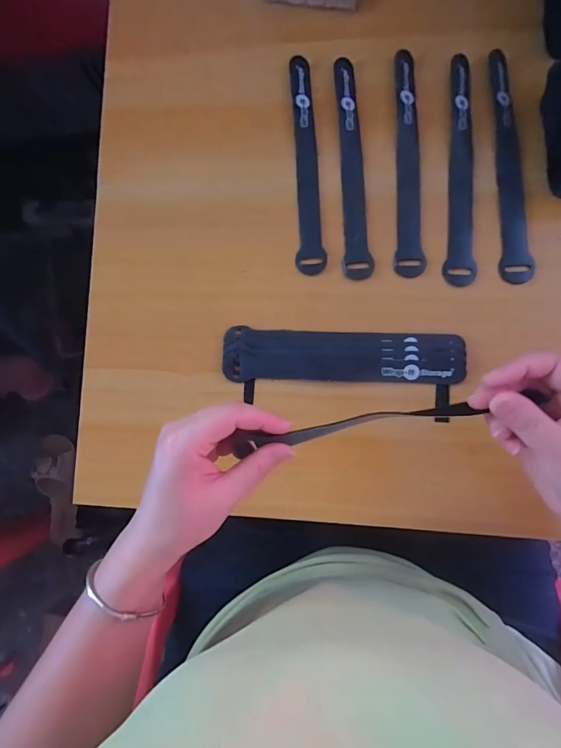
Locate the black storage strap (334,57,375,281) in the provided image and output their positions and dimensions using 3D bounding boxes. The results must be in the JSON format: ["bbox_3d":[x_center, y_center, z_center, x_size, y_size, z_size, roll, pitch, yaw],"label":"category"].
[{"bbox_3d":[0.062,-0.186,0.359,0.025,0.006,0.207,-5,85,7],"label":"black storage strap"}]

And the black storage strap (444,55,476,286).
[{"bbox_3d":[0.155,-0.175,0.340,0.023,0.004,0.202,4,86,7],"label":"black storage strap"}]

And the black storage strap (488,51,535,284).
[{"bbox_3d":[0.197,-0.182,0.347,0.023,0.004,0.212,-1,86,7],"label":"black storage strap"}]

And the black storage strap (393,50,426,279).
[{"bbox_3d":[0.109,-0.185,0.347,0.024,0.006,0.204,-1,86,7],"label":"black storage strap"}]

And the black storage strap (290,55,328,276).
[{"bbox_3d":[0.022,-0.193,0.367,0.025,0.007,0.209,-5,85,7],"label":"black storage strap"}]

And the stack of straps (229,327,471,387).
[{"bbox_3d":[0.051,-0.015,0.341,0.198,0.012,0.045,1,86,7],"label":"stack of straps"}]

